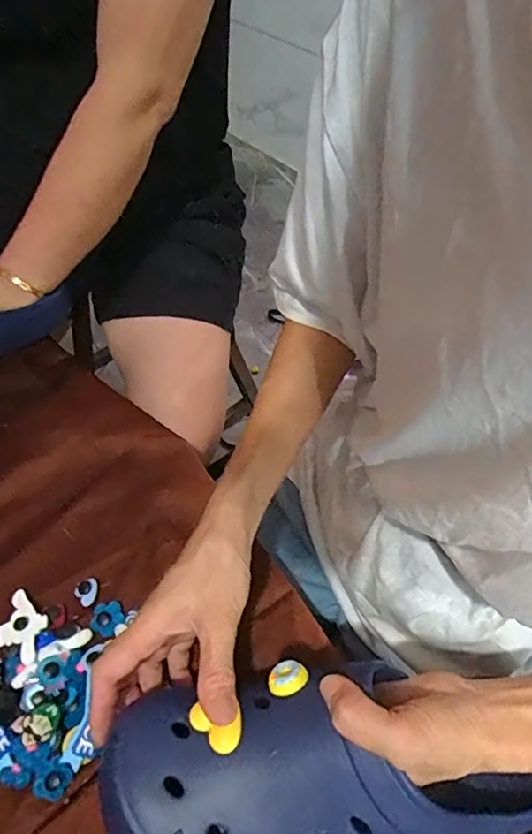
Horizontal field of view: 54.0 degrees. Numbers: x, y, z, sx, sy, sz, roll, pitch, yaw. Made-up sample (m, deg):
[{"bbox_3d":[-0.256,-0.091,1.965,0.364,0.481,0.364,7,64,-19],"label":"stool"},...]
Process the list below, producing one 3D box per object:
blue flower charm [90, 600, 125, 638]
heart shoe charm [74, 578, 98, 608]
[{"bbox_3d":[-0.122,0.153,0.399,0.023,0.005,0.025,-1,55,1],"label":"blue flower charm"},{"bbox_3d":[-0.141,0.139,0.414,0.018,0.007,0.017,-37,62,-22],"label":"heart shoe charm"}]

